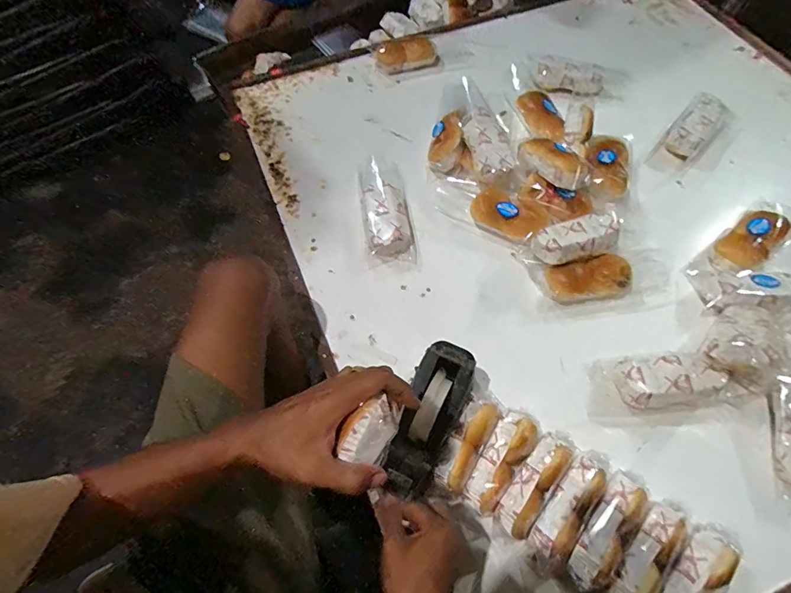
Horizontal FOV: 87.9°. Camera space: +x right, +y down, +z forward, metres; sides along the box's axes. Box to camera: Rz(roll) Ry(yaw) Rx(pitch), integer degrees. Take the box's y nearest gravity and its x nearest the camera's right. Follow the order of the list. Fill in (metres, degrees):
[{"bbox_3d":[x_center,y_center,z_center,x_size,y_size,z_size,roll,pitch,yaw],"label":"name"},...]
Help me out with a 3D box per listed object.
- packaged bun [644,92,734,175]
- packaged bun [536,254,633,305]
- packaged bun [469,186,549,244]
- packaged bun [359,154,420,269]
[{"bbox_3d":[0.595,-0.329,0.819,0.081,0.052,0.223,39,71,18],"label":"packaged bun"},{"bbox_3d":[0.313,-0.026,0.673,0.142,0.048,0.064,-6,64,-1],"label":"packaged bun"},{"bbox_3d":[0.201,-0.144,0.730,0.131,0.048,0.080,35,70,17],"label":"packaged bun"},{"bbox_3d":[-0.018,-0.163,0.751,0.091,0.047,0.237,-8,64,-2],"label":"packaged bun"}]

